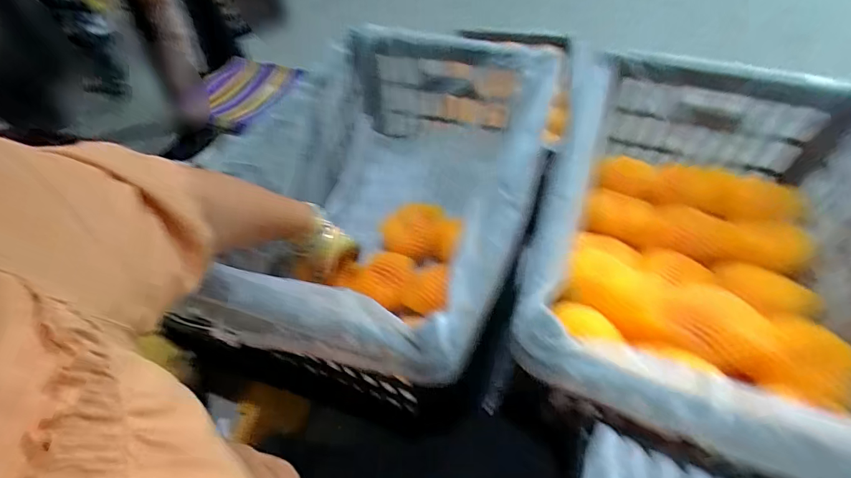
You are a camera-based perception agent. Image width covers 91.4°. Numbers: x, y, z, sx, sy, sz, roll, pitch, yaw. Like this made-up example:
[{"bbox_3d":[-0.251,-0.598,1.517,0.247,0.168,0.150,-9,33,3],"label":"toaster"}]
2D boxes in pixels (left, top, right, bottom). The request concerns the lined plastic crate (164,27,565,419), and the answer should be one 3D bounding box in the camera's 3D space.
[{"bbox_3d":[-0.044,-0.057,0.641,0.362,0.295,0.571,10,52,12],"label":"lined plastic crate"}]

